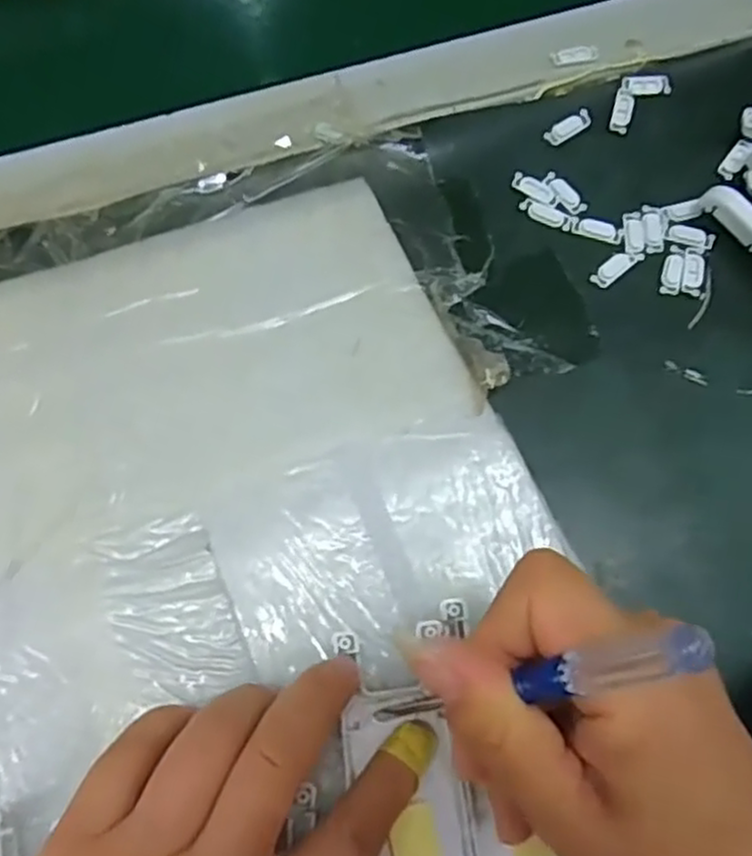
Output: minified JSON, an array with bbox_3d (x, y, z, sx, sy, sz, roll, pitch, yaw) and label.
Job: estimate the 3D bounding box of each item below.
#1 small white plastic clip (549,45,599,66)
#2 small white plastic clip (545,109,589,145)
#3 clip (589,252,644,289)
[{"bbox_3d":[0.095,-0.178,0.339,0.023,0.004,0.008,-14,72,-6],"label":"small white plastic clip"},{"bbox_3d":[0.090,-0.140,0.332,0.025,0.004,0.009,-32,75,-11],"label":"small white plastic clip"},{"bbox_3d":[0.106,-0.071,0.311,0.026,0.004,0.009,-37,76,-13],"label":"clip"}]

